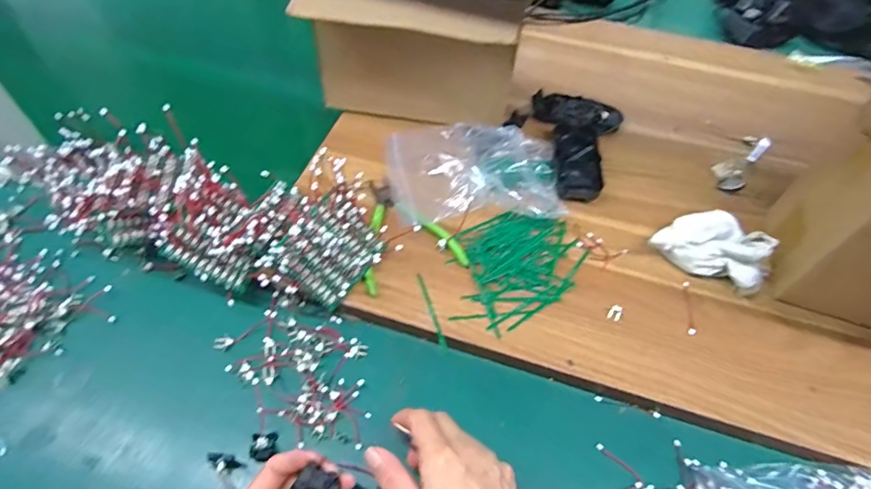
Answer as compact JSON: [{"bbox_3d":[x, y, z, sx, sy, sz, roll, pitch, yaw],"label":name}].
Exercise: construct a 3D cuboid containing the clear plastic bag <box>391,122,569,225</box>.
[{"bbox_3d":[0.048,-0.090,0.558,0.193,0.052,0.158,-4,55,-5],"label":"clear plastic bag"}]

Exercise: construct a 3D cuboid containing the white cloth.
[{"bbox_3d":[0.288,-0.001,0.503,0.103,0.060,0.069,39,62,22],"label":"white cloth"}]

